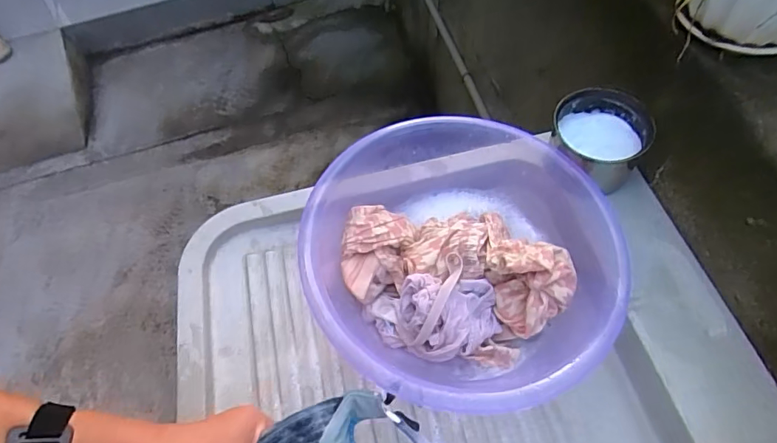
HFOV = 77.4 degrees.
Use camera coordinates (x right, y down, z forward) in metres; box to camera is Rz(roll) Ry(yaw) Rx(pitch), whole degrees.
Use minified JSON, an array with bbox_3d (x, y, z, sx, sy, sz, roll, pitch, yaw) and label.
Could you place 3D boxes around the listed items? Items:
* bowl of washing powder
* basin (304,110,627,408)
[{"bbox_3d":[0.243,-0.093,0.568,0.102,0.069,0.098,-2,60,4],"label":"bowl of washing powder"},{"bbox_3d":[0.073,0.036,0.525,0.304,0.118,0.320,-2,60,4],"label":"basin"}]

